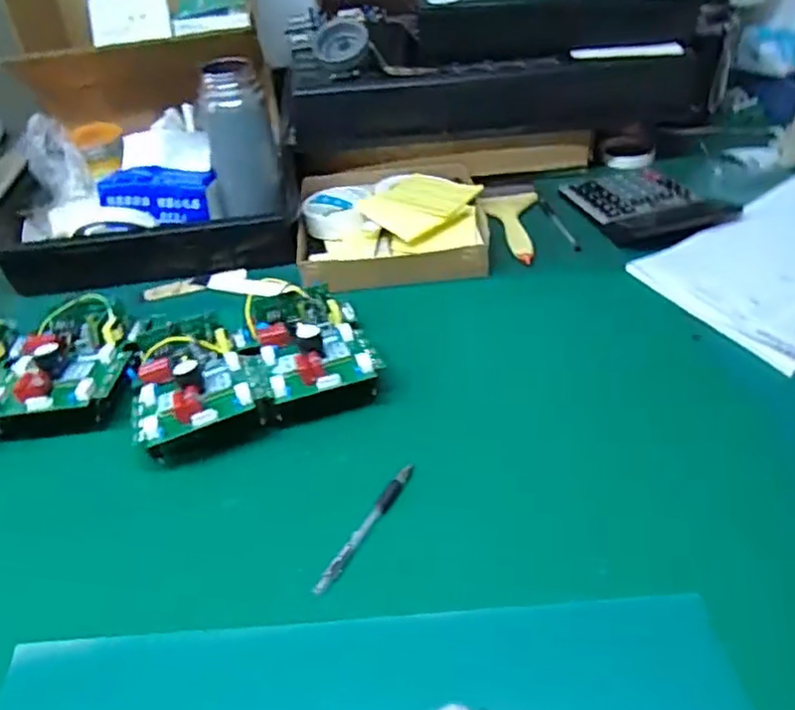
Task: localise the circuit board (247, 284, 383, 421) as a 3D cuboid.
[{"bbox_3d":[-0.086,-0.016,0.635,0.108,0.048,0.174,-16,43,-13],"label":"circuit board"}]

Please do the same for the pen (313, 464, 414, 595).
[{"bbox_3d":[-0.023,0.129,0.503,0.011,0.013,0.125,21,47,25],"label":"pen"}]

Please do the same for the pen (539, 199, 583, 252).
[{"bbox_3d":[0.205,-0.166,0.832,0.011,0.010,0.128,-11,41,-7],"label":"pen"}]

